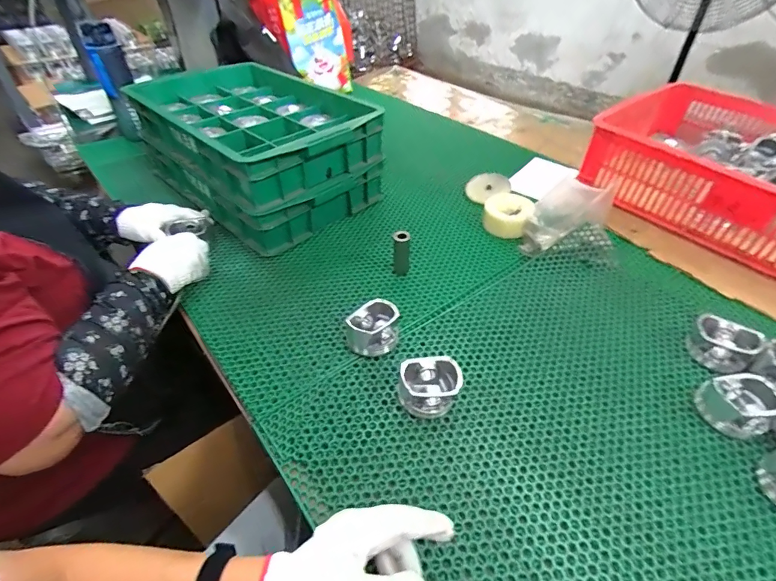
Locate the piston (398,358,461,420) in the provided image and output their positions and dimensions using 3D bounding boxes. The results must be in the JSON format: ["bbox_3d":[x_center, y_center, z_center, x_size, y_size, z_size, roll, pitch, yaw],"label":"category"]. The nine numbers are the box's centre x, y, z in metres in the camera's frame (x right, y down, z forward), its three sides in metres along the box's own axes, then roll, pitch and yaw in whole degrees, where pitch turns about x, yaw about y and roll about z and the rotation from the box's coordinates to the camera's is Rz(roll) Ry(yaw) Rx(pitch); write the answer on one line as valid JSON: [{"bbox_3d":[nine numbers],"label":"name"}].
[{"bbox_3d":[0.054,0.123,0.524,0.075,0.048,0.061,-1,43,-1],"label":"piston"}]

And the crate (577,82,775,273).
[{"bbox_3d":[0.760,-0.220,0.812,0.431,0.156,0.581,-29,50,-27],"label":"crate"}]

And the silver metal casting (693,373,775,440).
[{"bbox_3d":[0.439,0.139,0.508,0.070,0.058,0.074,-13,44,-13],"label":"silver metal casting"}]

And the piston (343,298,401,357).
[{"bbox_3d":[-0.020,0.056,0.598,0.076,0.053,0.070,0,43,0],"label":"piston"}]

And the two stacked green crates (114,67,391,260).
[{"bbox_3d":[-0.280,-0.321,0.896,0.514,0.198,0.348,34,53,31],"label":"two stacked green crates"}]

